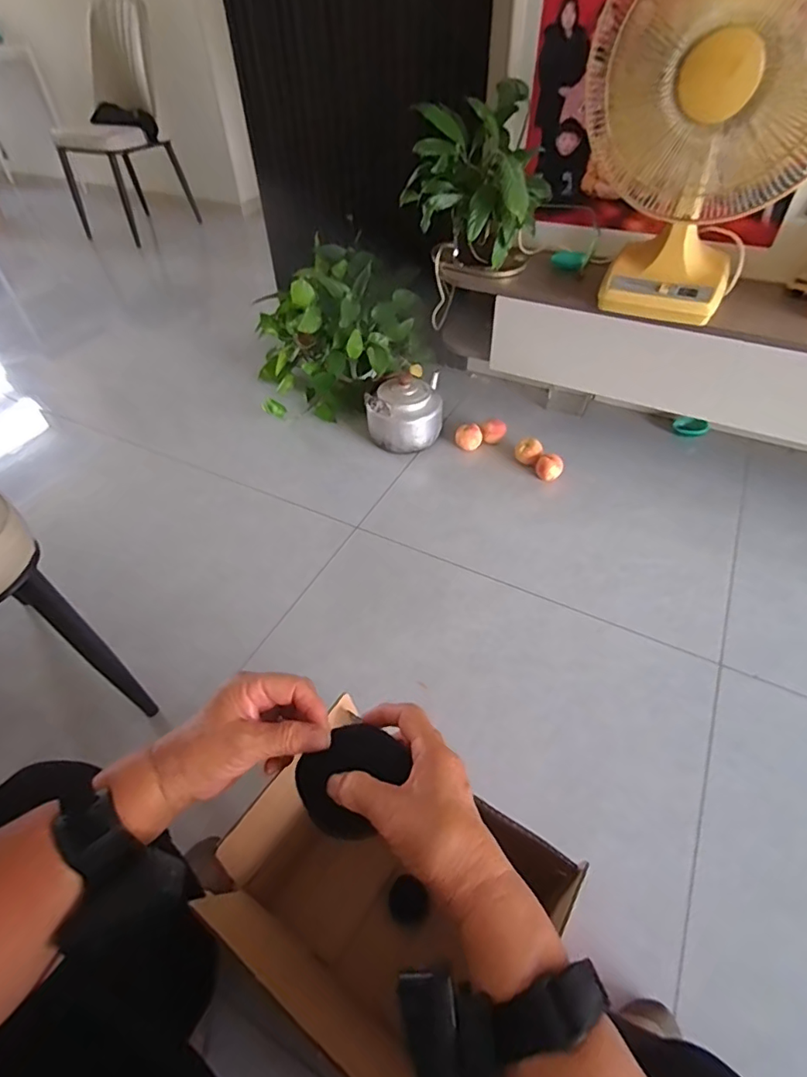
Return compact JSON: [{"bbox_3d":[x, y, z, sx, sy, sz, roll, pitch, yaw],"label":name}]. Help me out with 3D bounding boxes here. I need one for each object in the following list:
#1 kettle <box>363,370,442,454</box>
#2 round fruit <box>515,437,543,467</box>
[{"bbox_3d":[0.002,-0.357,1.392,0.192,0.164,0.222,-1,49,2],"label":"kettle"},{"bbox_3d":[0.317,-0.215,1.333,0.065,0.064,0.056,10,50,12],"label":"round fruit"}]

